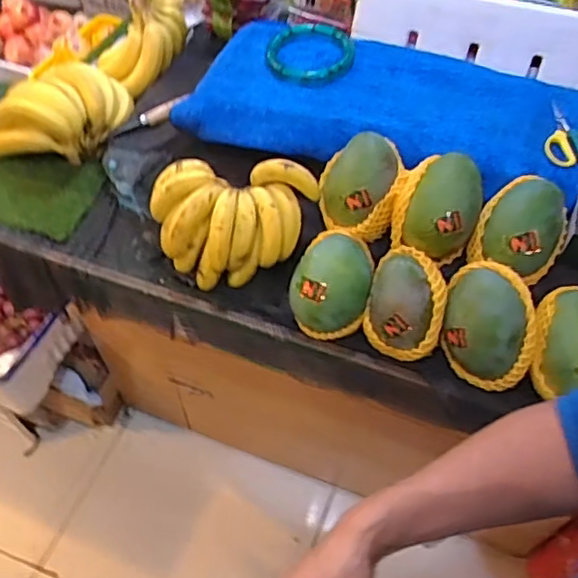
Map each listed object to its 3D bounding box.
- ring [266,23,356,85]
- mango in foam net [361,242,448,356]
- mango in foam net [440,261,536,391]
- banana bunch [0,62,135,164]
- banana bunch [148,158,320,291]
[{"bbox_3d":[0.034,-0.376,0.968,0.137,0.019,0.139,-1,54,1],"label":"ring"},{"bbox_3d":[0.154,0.019,0.807,0.099,0.086,0.114,14,56,11],"label":"mango in foam net"},{"bbox_3d":[0.253,0.047,0.788,0.110,0.100,0.126,9,55,8],"label":"mango in foam net"},{"bbox_3d":[-0.400,-0.293,1.017,0.243,0.124,0.150,8,55,7],"label":"banana bunch"},{"bbox_3d":[-0.079,-0.089,0.872,0.232,0.125,0.130,0,54,1],"label":"banana bunch"}]

